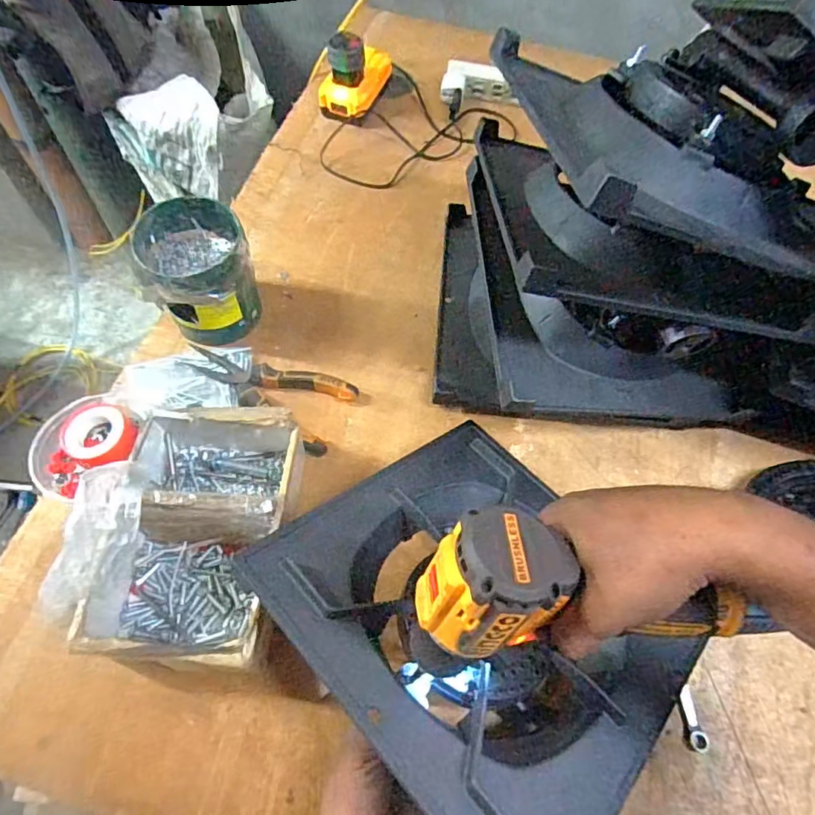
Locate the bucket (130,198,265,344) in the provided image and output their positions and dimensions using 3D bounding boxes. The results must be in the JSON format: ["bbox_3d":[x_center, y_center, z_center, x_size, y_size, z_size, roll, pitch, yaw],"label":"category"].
[{"bbox_3d":[-0.233,-0.149,0.630,0.113,0.116,0.108,-12,63,-9],"label":"bucket"}]

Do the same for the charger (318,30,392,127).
[{"bbox_3d":[-0.077,-0.516,0.847,0.081,0.108,0.120,25,64,10],"label":"charger"}]

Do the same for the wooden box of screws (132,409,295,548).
[{"bbox_3d":[-0.183,0.062,0.532,0.145,0.083,0.124,4,62,-1],"label":"wooden box of screws"}]

